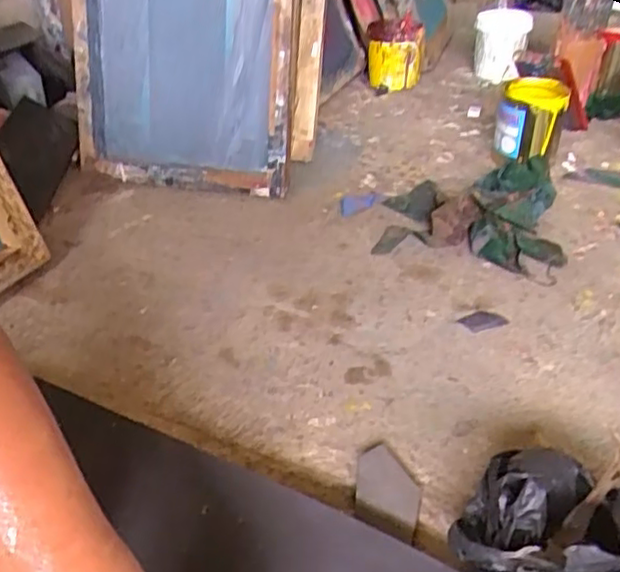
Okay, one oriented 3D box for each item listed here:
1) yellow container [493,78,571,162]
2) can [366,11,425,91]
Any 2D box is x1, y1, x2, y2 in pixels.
[{"bbox_3d":[0.369,-0.276,1.114,0.111,0.113,0.125,15,38,24],"label":"yellow container"},{"bbox_3d":[0.186,-0.511,1.446,0.123,0.132,0.111,2,34,7],"label":"can"}]

